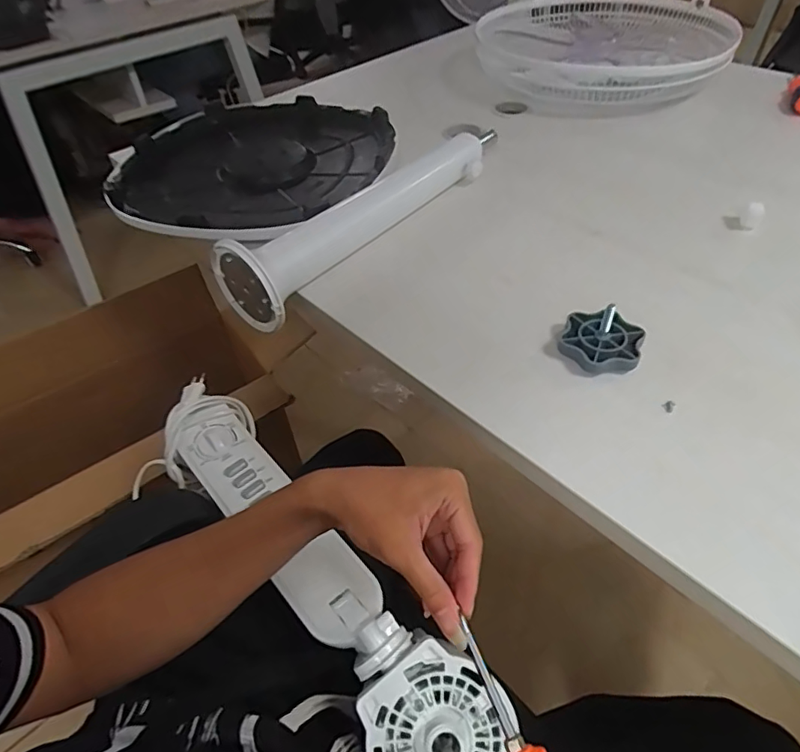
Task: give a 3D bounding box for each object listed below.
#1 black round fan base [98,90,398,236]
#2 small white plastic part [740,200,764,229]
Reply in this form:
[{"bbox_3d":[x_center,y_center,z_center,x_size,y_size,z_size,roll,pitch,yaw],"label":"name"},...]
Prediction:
[{"bbox_3d":[-0.213,-0.316,0.777,0.394,0.045,0.394,-2,47,2],"label":"black round fan base"},{"bbox_3d":[0.419,-0.193,0.636,0.023,0.026,0.019,25,53,25],"label":"small white plastic part"}]

